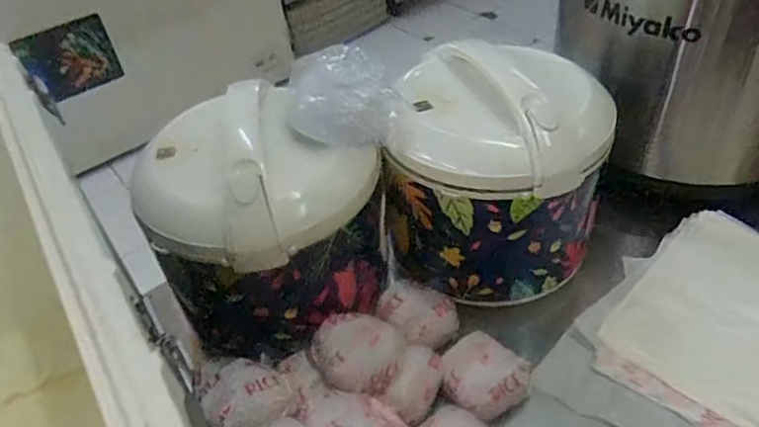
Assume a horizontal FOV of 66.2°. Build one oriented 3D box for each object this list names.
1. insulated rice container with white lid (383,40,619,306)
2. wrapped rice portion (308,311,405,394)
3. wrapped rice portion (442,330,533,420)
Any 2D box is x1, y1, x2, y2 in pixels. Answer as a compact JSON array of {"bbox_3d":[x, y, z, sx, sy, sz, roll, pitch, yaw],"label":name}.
[{"bbox_3d":[0.132,-0.041,0.648,0.203,0.218,0.188,14,47,21],"label":"insulated rice container with white lid"},{"bbox_3d":[-0.023,0.136,0.583,0.083,0.044,0.076,-3,43,3],"label":"wrapped rice portion"},{"bbox_3d":[0.108,0.168,0.600,0.084,0.042,0.078,28,53,31],"label":"wrapped rice portion"}]

